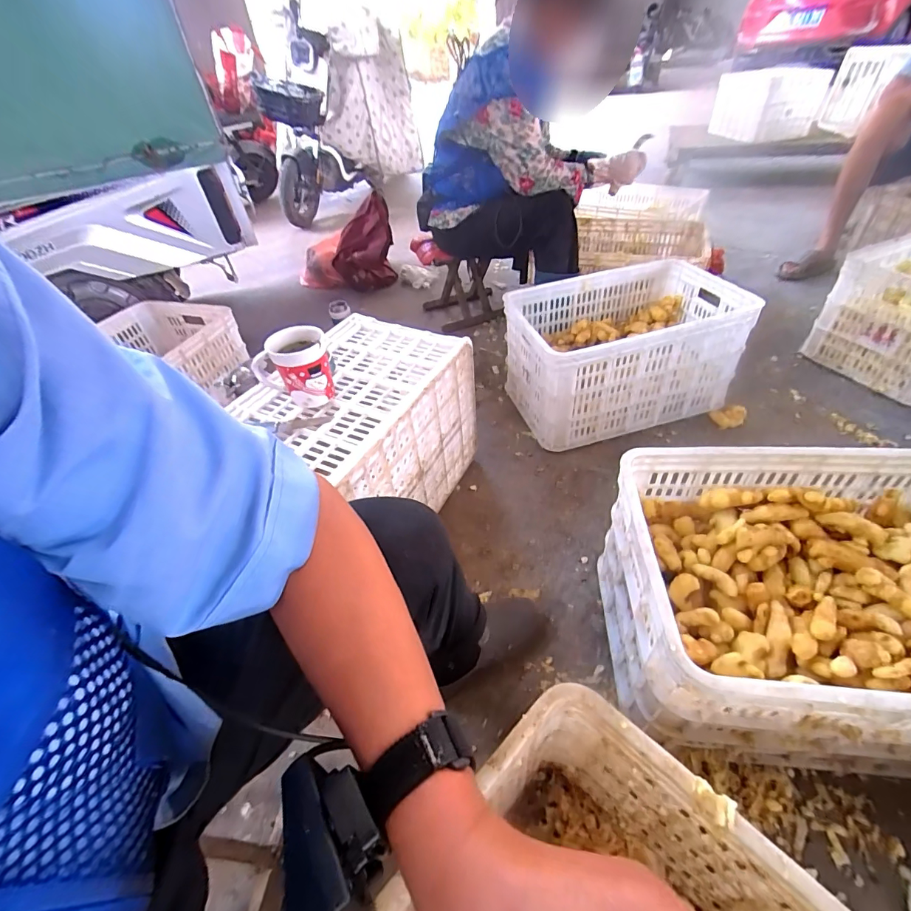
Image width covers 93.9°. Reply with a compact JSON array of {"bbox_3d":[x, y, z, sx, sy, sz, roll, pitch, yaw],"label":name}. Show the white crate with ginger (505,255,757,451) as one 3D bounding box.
[{"bbox_3d":[0.434,-0.278,1.153,0.540,0.302,0.362,-15,45,-8],"label":"white crate with ginger"}]

